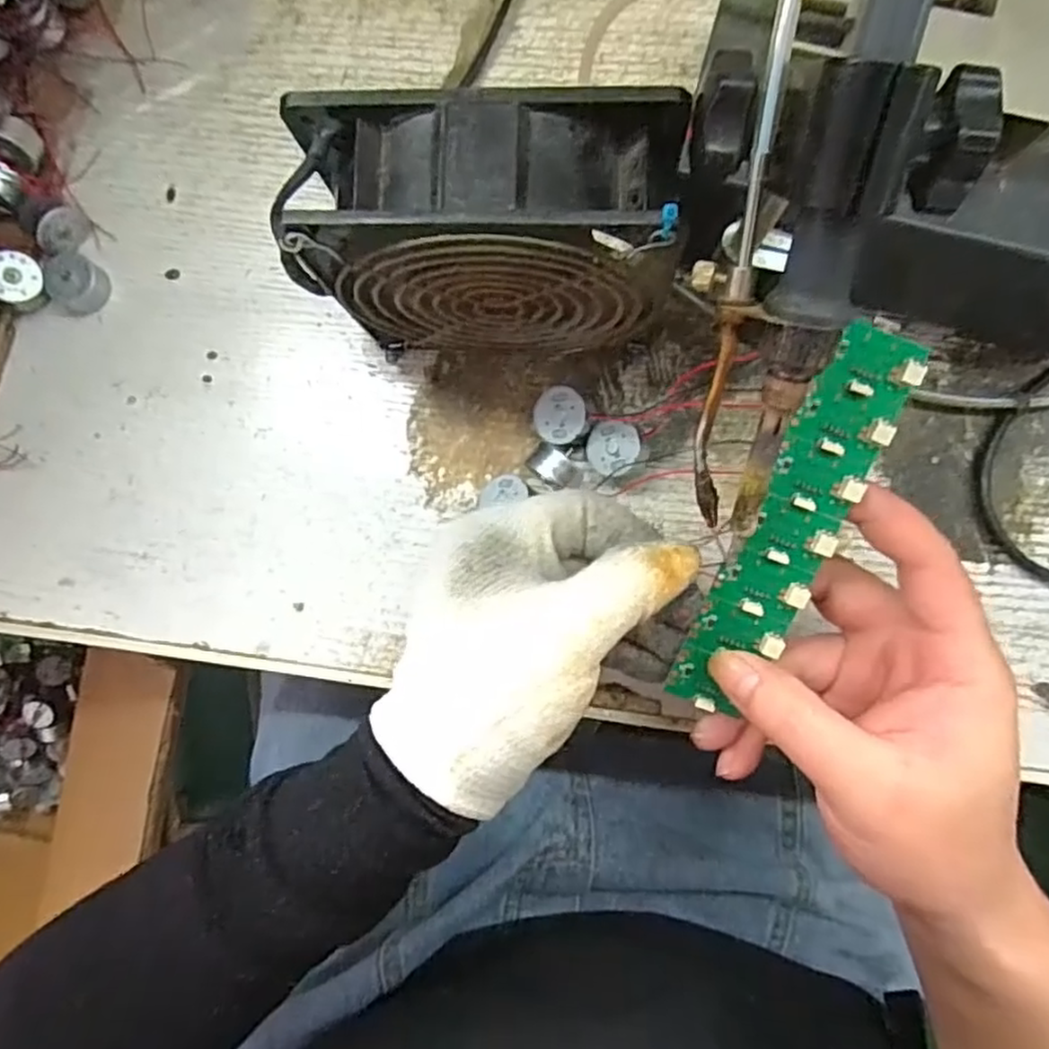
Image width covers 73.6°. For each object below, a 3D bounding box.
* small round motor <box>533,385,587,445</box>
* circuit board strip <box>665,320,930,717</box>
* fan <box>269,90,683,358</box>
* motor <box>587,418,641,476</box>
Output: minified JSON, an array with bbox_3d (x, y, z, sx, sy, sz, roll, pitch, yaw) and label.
[{"bbox_3d":[0.015,-0.046,0.303,0.022,0.019,0.023,0,86,4],"label":"small round motor"},{"bbox_3d":[0.089,0.002,0.235,0.029,0.005,0.138,25,104,5],"label":"circuit board strip"},{"bbox_3d":[-0.010,-0.097,0.257,0.126,0.119,0.048,2,88,3],"label":"fan"},{"bbox_3d":[0.040,-0.033,0.301,0.023,0.013,0.023,-1,88,31],"label":"motor"}]

